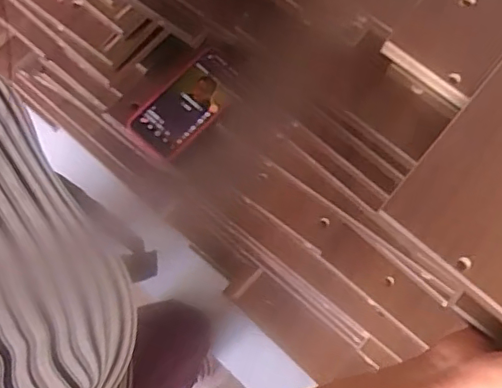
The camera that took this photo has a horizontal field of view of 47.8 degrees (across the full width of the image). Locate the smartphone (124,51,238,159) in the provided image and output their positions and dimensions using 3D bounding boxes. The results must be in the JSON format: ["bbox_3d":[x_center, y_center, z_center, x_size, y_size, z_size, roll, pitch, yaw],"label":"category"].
[{"bbox_3d":[-0.085,-0.120,0.750,0.086,0.017,0.156,37,75,5],"label":"smartphone"}]

